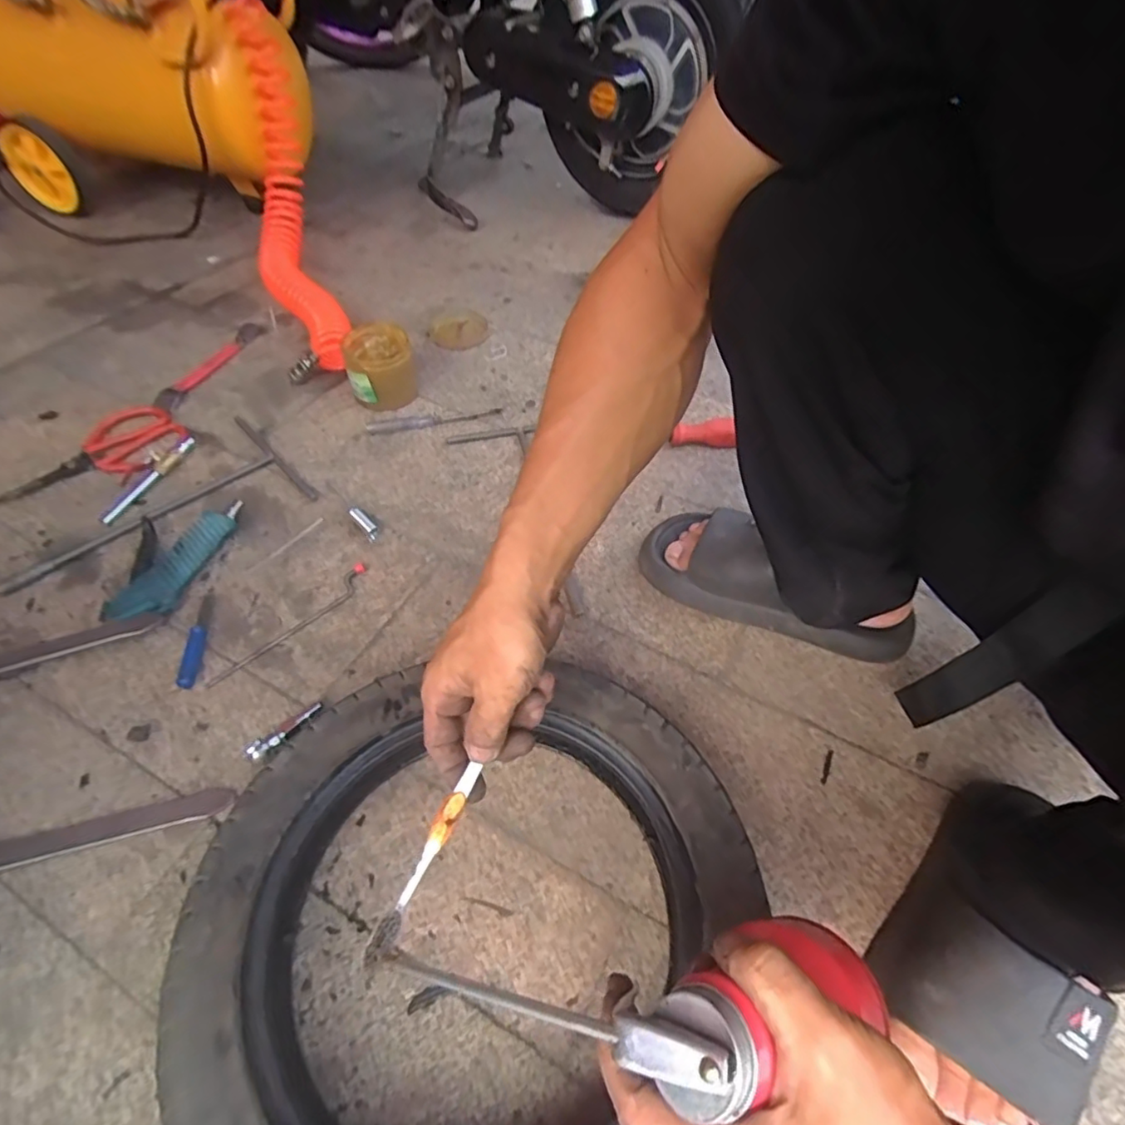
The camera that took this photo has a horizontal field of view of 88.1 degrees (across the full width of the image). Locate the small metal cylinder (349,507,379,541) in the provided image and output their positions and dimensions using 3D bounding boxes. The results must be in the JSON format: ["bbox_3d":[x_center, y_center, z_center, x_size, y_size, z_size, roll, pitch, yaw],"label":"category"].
[{"bbox_3d":[-0.213,-0.043,0.626,0.013,0.016,0.048,-33,61,-25],"label":"small metal cylinder"}]

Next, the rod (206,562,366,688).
[{"bbox_3d":[-0.250,0.058,0.547,0.024,0.004,0.171,31,57,20],"label":"rod"}]

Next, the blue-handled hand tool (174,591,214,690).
[{"bbox_3d":[-0.335,0.067,0.533,0.017,0.015,0.102,-8,53,-9],"label":"blue-handled hand tool"}]

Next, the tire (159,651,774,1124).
[{"bbox_3d":[-0.049,0.236,0.381,0.345,0.068,0.337,1,52,-2],"label":"tire"}]

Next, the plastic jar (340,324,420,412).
[{"bbox_3d":[-0.234,-0.252,0.747,0.081,0.077,0.076,1,52,-2],"label":"plastic jar"}]

